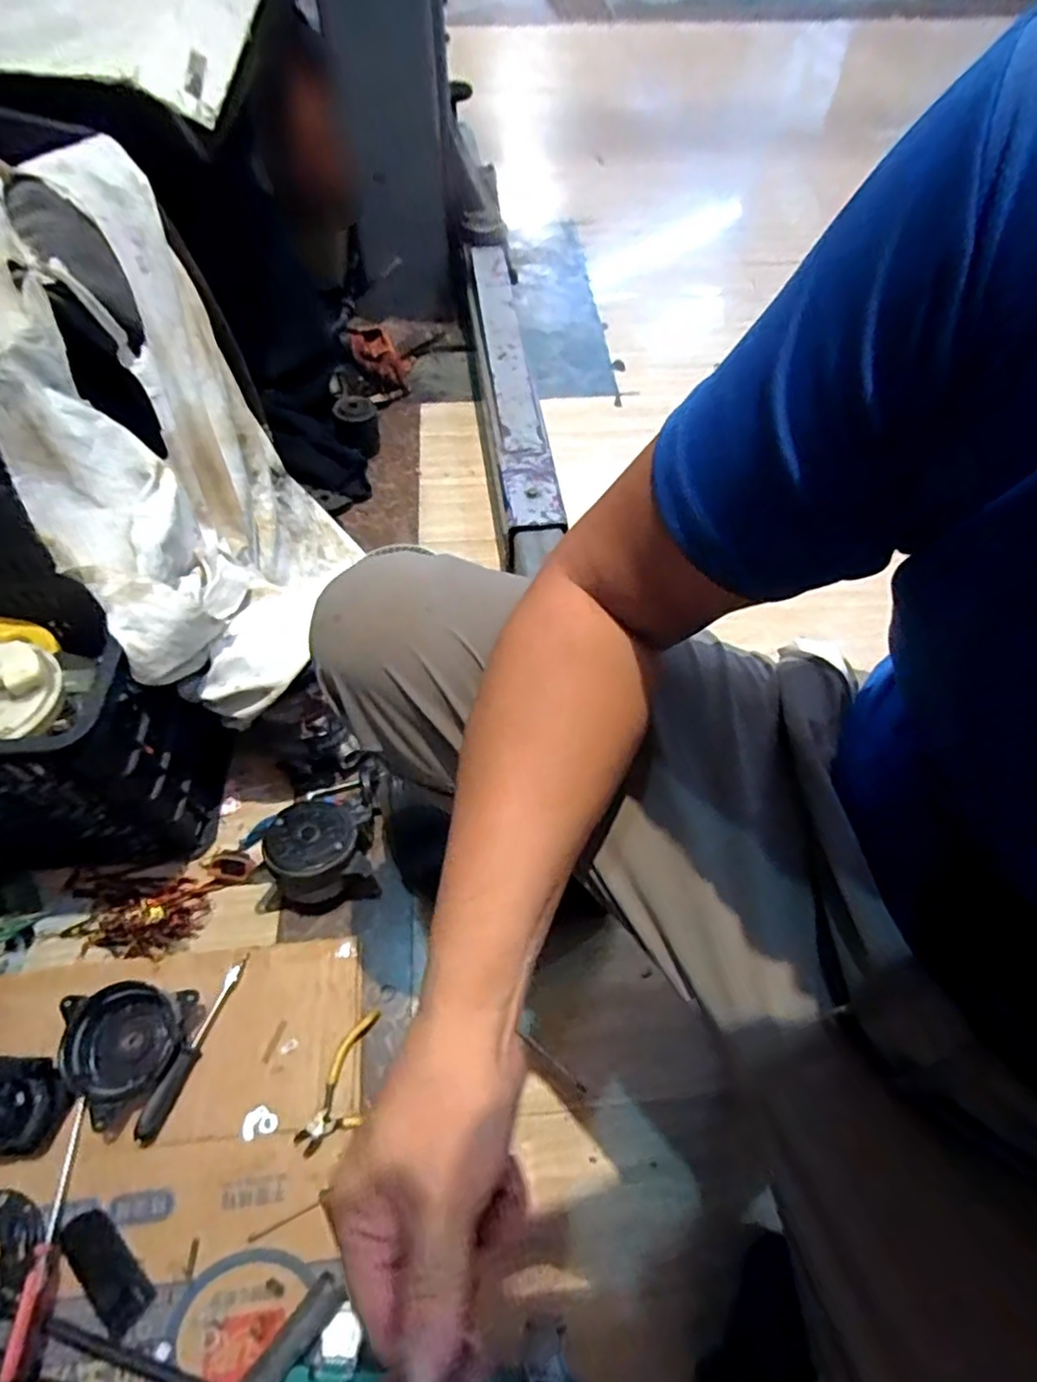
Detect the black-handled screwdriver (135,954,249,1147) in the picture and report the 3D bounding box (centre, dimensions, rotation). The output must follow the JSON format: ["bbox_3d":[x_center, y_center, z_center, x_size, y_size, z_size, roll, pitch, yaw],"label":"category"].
[{"bbox_3d":[-0.321,0.347,0.642,0.019,0.015,0.170,17,63,10],"label":"black-handled screwdriver"}]

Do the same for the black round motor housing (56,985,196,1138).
[{"bbox_3d":[-0.366,0.337,0.625,0.110,0.044,0.112,-1,61,1],"label":"black round motor housing"}]

